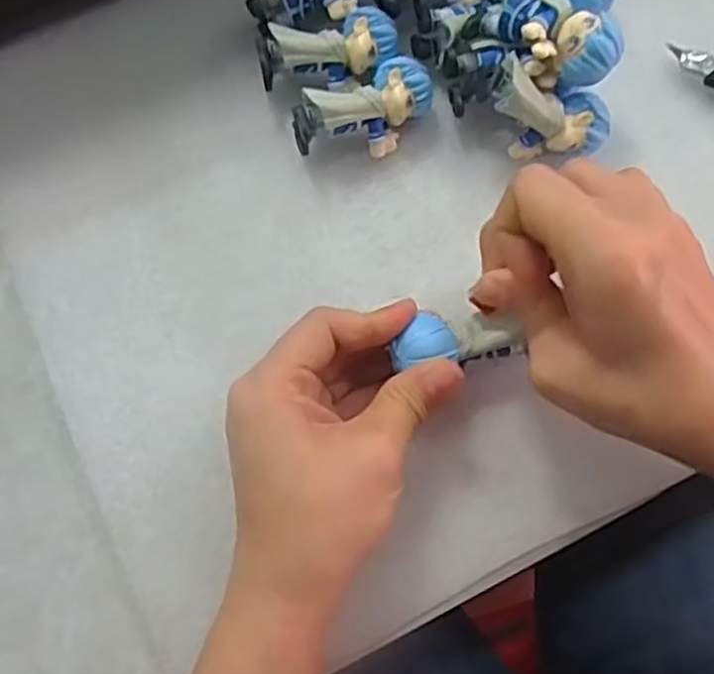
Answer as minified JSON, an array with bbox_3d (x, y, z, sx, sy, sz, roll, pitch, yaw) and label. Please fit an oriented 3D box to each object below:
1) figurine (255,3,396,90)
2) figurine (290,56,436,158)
[{"bbox_3d":[-0.012,-0.124,0.329,0.060,0.030,0.026,-12,77,-2],"label":"figurine"},{"bbox_3d":[0.003,-0.098,0.321,0.061,0.034,0.030,-11,77,-1],"label":"figurine"}]

